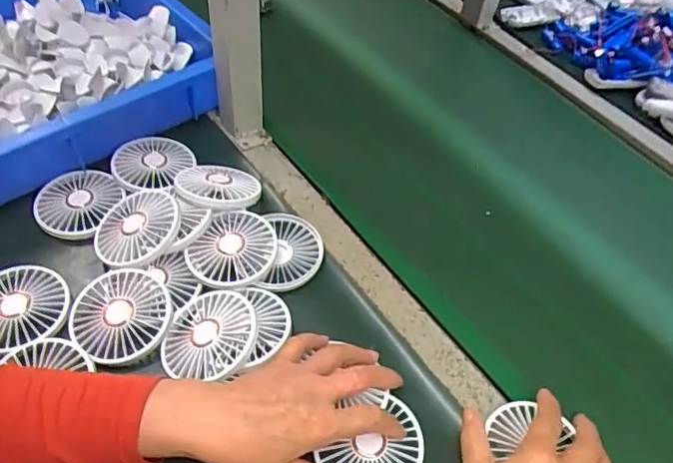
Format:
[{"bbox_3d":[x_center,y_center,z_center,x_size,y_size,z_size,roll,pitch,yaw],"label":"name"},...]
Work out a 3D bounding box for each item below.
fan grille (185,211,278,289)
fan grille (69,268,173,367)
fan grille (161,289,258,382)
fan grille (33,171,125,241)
[{"bbox_3d":[-0.099,0.019,0.539,0.078,0.022,0.088,24,53,17],"label":"fan grille"},{"bbox_3d":[-0.190,0.074,0.491,0.085,0.020,0.082,4,51,-4],"label":"fan grille"},{"bbox_3d":[-0.110,0.090,0.480,0.082,0.014,0.084,-3,52,16],"label":"fan grille"},{"bbox_3d":[-0.270,-0.030,0.577,0.074,0.017,0.082,17,51,6],"label":"fan grille"}]

